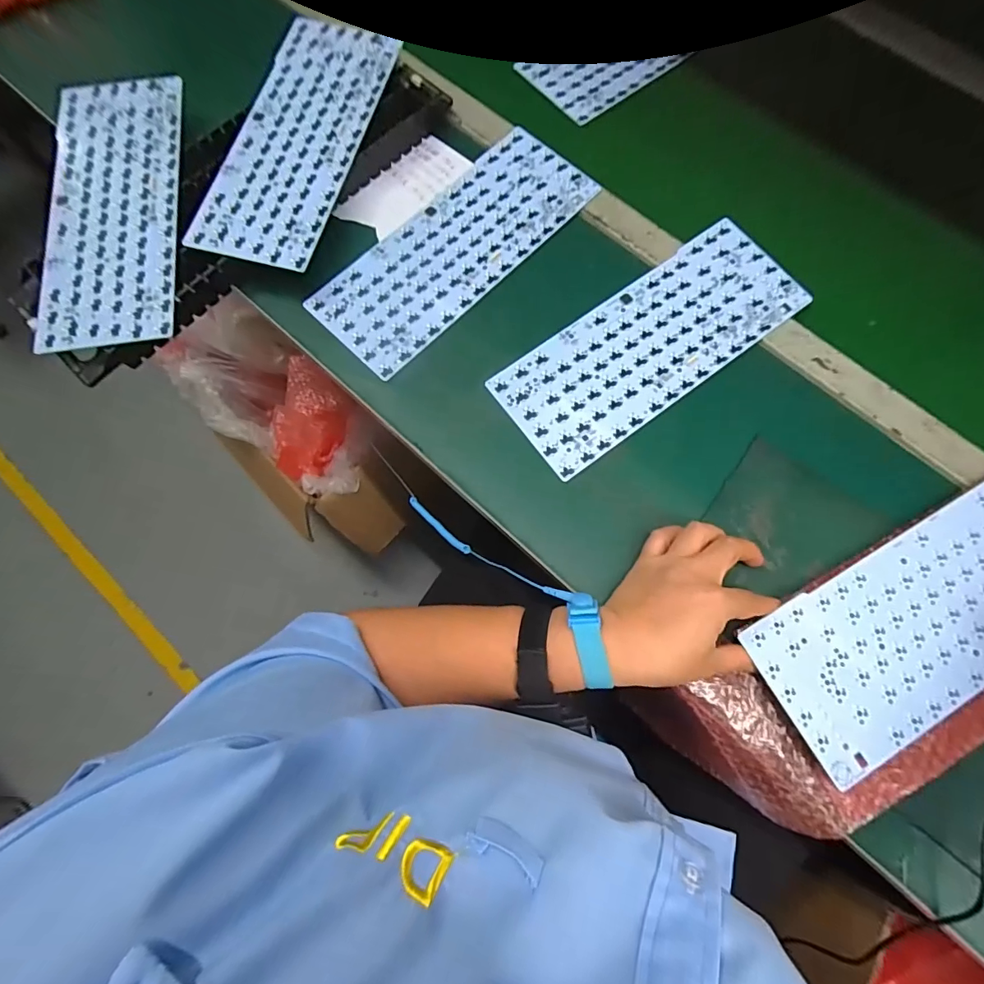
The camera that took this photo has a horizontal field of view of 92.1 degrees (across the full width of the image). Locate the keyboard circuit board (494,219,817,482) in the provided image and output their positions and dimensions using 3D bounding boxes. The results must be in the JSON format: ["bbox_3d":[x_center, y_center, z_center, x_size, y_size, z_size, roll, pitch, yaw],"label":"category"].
[{"bbox_3d":[0.151,-0.143,0.450,0.306,0.004,0.118,-35,78,-9],"label":"keyboard circuit board"}]

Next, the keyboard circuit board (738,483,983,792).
[{"bbox_3d":[0.350,0.091,0.375,0.302,0.005,0.120,-30,77,-9],"label":"keyboard circuit board"}]

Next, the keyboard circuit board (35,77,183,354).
[{"bbox_3d":[-0.365,-0.281,0.458,0.119,0.010,0.310,-9,75,-2],"label":"keyboard circuit board"}]

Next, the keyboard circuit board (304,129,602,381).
[{"bbox_3d":[-0.034,-0.250,0.479,0.123,0.004,0.305,44,79,11],"label":"keyboard circuit board"}]

